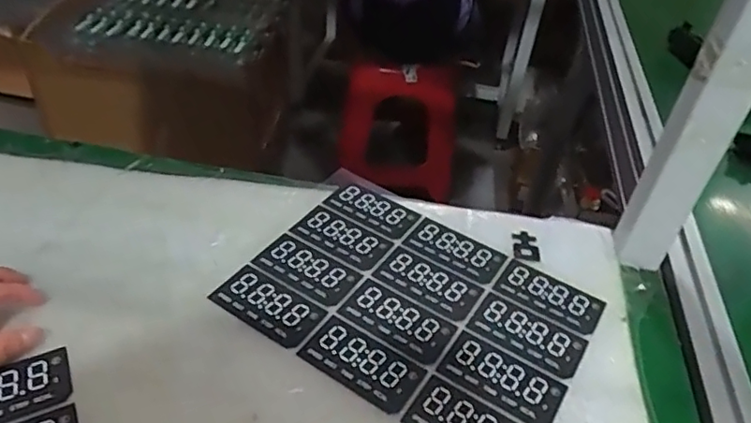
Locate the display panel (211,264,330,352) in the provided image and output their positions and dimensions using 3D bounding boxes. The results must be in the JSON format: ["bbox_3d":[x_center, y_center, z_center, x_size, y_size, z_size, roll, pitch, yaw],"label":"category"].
[{"bbox_3d":[-0.089,0.078,0.481,0.089,0.004,0.047,26,45,23],"label":"display panel"}]

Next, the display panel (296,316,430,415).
[{"bbox_3d":[-0.010,0.117,0.446,0.091,0.004,0.044,25,45,22],"label":"display panel"}]

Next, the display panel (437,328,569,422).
[{"bbox_3d":[0.098,0.129,0.446,0.091,0.004,0.048,27,45,24],"label":"display panel"}]

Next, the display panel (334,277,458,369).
[{"bbox_3d":[0.018,0.090,0.481,0.092,0.004,0.046,25,44,22],"label":"display panel"}]

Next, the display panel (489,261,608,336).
[{"bbox_3d":[0.156,0.075,0.516,0.090,0.004,0.047,25,45,22],"label":"display panel"}]

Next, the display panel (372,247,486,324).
[{"bbox_3d":[0.046,0.065,0.517,0.091,0.005,0.047,27,45,23],"label":"display panel"}]

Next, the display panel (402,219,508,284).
[{"bbox_3d":[0.076,0.037,0.552,0.090,0.004,0.045,26,45,22],"label":"display panel"}]

